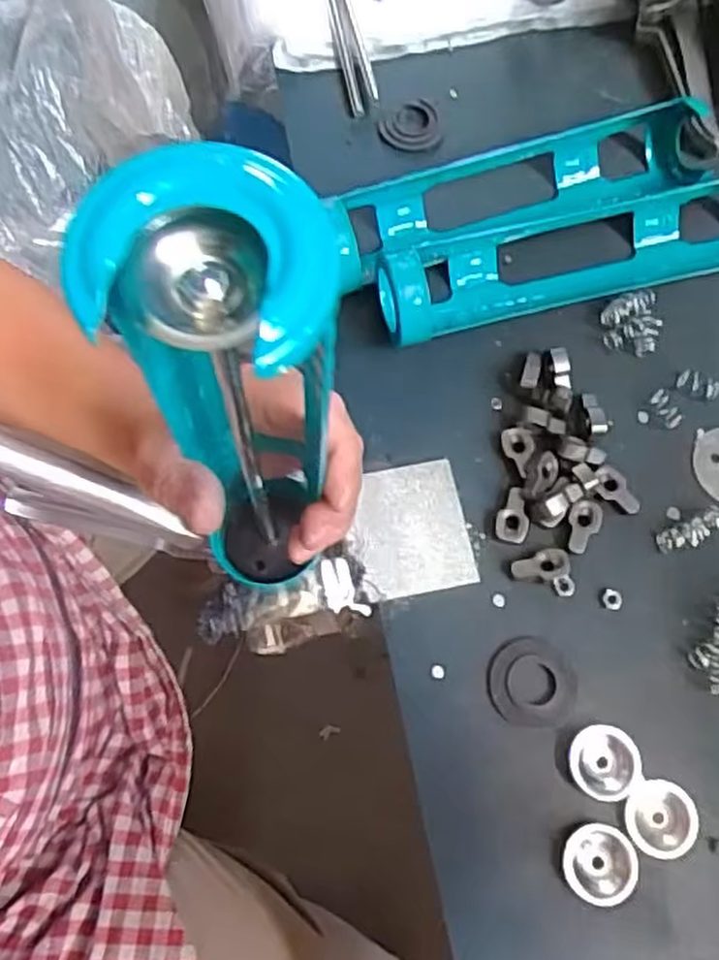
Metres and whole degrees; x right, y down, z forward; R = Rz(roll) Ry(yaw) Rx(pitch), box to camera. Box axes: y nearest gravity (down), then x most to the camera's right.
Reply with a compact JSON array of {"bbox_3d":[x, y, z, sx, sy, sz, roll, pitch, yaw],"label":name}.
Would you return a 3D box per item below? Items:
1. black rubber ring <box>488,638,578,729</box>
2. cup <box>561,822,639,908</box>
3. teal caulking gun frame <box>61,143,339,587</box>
[{"bbox_3d":[0.090,0.104,0.394,0.043,0.004,0.043,0,72,-1],"label":"black rubber ring"},{"bbox_3d":[0.115,0.184,0.366,0.034,0.005,0.034,0,72,-1],"label":"cup"},{"bbox_3d":[-0.039,-0.013,0.267,0.052,0.251,0.048,8,73,-2],"label":"teal caulking gun frame"}]

